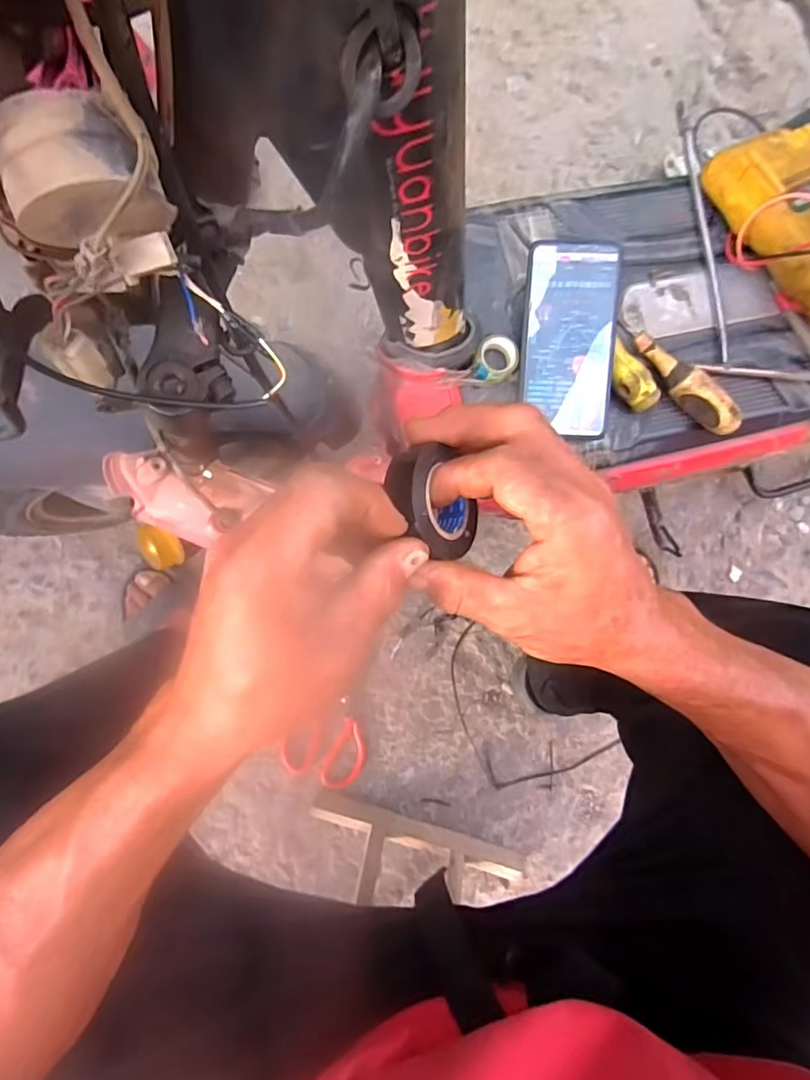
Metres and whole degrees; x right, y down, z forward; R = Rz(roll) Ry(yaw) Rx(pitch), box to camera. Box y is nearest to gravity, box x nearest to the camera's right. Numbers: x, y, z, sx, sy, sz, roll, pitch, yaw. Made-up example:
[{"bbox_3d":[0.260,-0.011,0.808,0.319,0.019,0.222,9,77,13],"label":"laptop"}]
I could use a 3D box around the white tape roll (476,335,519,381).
[{"bbox_3d":[0.079,-0.156,0.485,0.034,0.021,0.037,0,84,-4],"label":"white tape roll"}]

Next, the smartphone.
[{"bbox_3d":[0.139,-0.170,0.472,0.074,0.008,0.159,4,94,9],"label":"smartphone"}]

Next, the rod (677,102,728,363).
[{"bbox_3d":[0.279,-0.288,0.519,0.012,0.010,0.252,-7,83,-5],"label":"rod"}]

